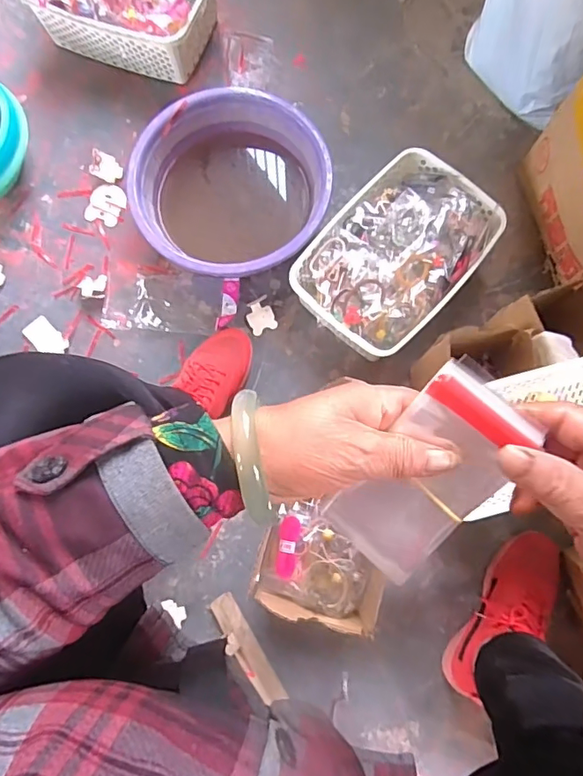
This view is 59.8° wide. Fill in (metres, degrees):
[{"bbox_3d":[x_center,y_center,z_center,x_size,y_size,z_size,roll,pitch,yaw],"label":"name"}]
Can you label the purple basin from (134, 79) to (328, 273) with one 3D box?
[{"bbox_3d":[-0.089,-0.296,0.787,0.278,0.109,0.284,0,79,0],"label":"purple basin"}]

